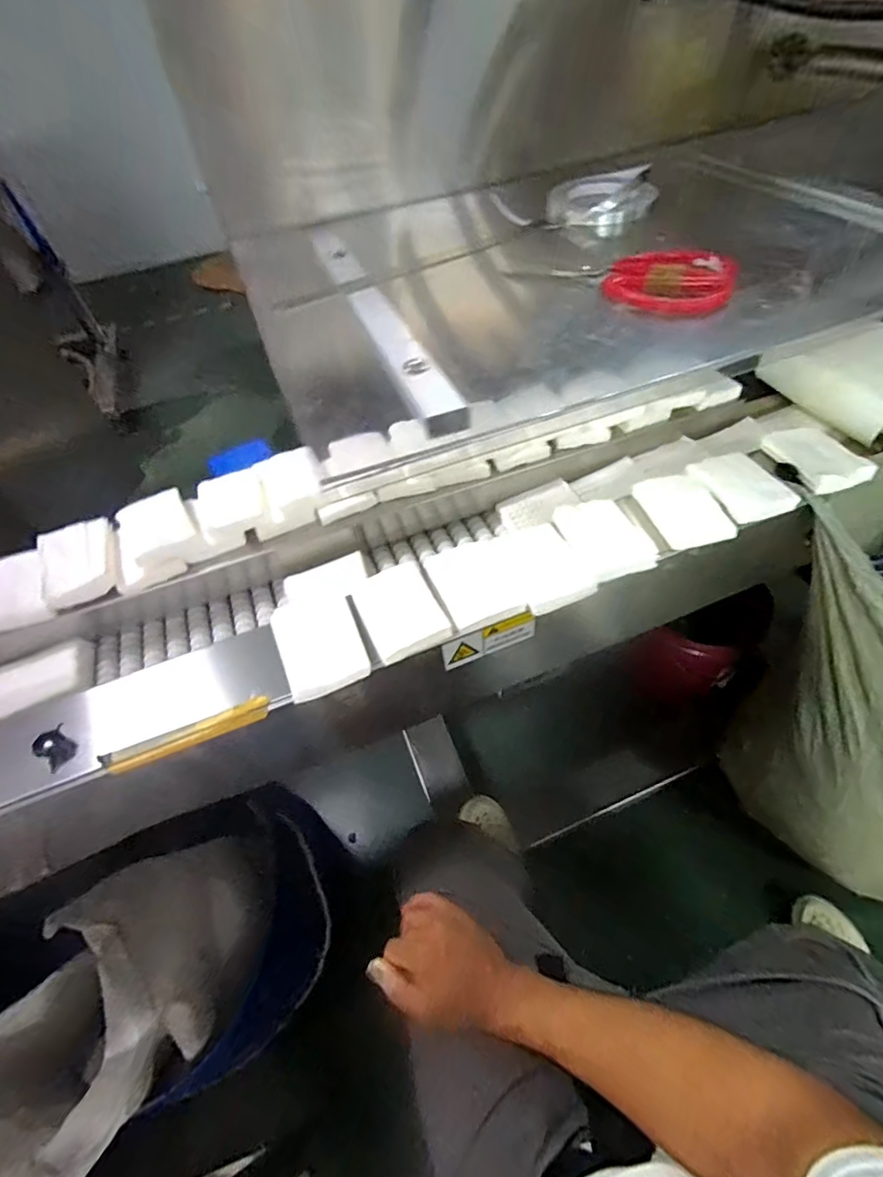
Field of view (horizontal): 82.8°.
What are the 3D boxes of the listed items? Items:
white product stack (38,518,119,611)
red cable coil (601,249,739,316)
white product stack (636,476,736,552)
[{"bbox_3d":[-0.406,-0.028,0.562,0.080,0.035,0.094,-21,53,-11],"label":"white product stack"},{"bbox_3d":[0.187,-0.255,0.411,0.096,0.020,0.082,14,55,16],"label":"red cable coil"},{"bbox_3d":[0.270,-0.089,0.563,0.074,0.016,0.101,-15,52,-7],"label":"white product stack"}]

